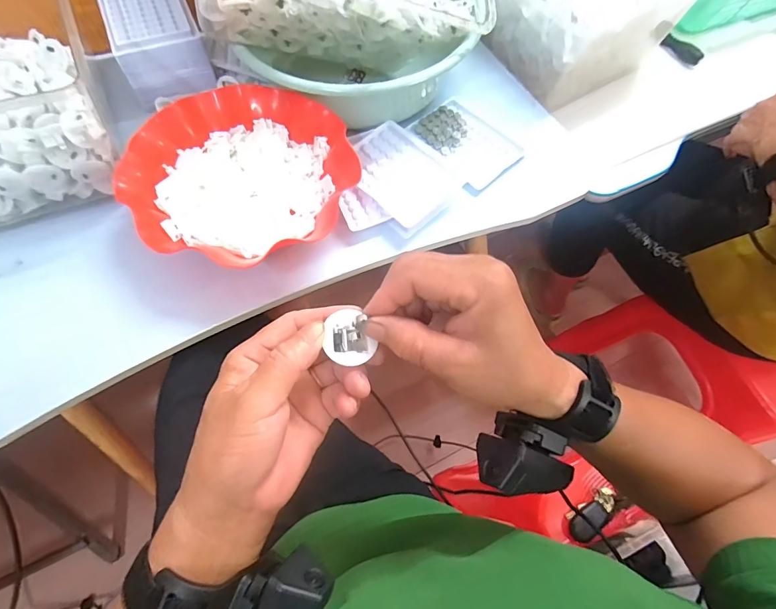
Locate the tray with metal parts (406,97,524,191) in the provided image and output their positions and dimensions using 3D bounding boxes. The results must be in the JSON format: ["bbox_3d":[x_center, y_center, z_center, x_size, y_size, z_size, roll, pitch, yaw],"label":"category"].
[{"bbox_3d":[0.093,-0.202,0.498,0.097,0.014,0.131,-34,71,-17],"label":"tray with metal parts"}]

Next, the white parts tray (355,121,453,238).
[{"bbox_3d":[0.016,-0.153,0.468,0.103,0.020,0.131,-38,72,-18],"label":"white parts tray"}]

